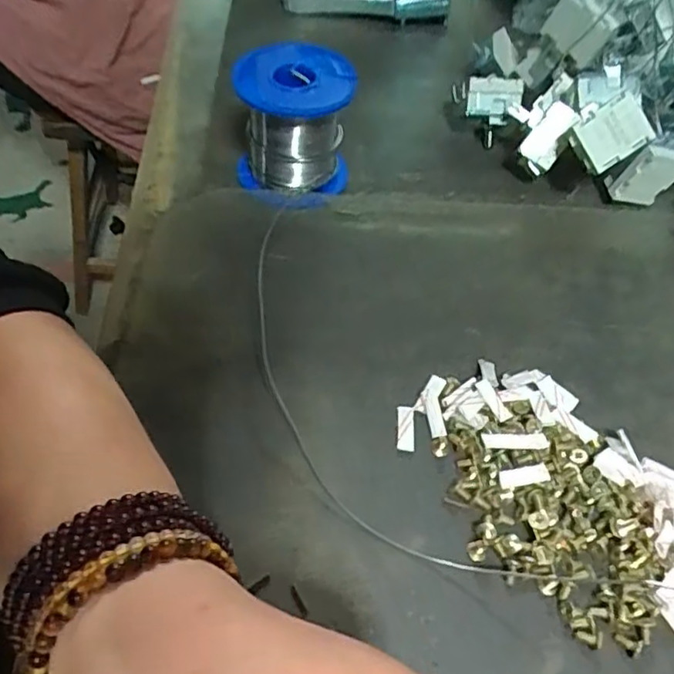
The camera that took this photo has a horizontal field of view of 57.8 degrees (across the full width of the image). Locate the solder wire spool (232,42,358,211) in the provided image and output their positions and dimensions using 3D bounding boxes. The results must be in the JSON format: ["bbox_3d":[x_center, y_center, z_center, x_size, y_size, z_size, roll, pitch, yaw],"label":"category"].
[{"bbox_3d":[-0.025,-0.121,0.346,0.063,0.063,0.070,-2,53,-7],"label":"solder wire spool"}]

